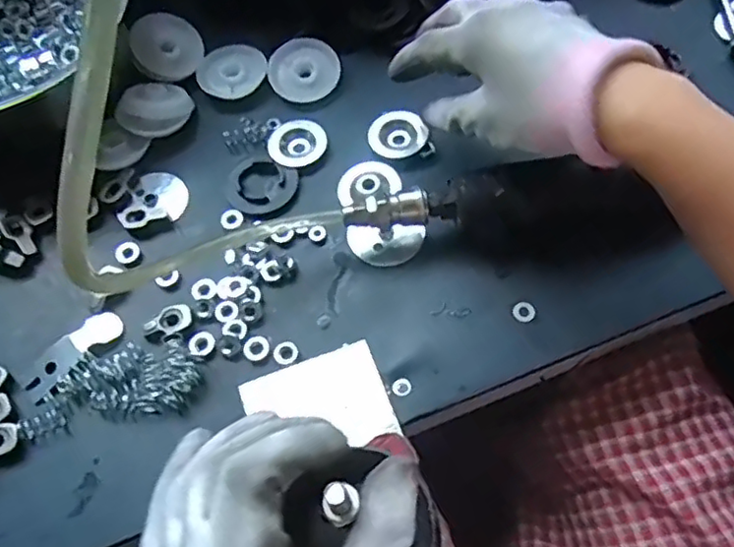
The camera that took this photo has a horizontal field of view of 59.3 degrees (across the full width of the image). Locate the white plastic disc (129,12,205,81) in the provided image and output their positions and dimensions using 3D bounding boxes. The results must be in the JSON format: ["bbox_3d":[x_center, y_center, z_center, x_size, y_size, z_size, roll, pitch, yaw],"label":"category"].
[{"bbox_3d":[-0.141,-0.161,0.456,0.048,0.007,0.053,10,70,-16],"label":"white plastic disc"}]

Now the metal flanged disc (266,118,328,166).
[{"bbox_3d":[-0.047,-0.087,0.430,0.039,0.004,0.035,-37,65,-14],"label":"metal flanged disc"}]

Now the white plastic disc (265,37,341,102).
[{"bbox_3d":[-0.044,-0.144,0.452,0.049,0.007,0.048,-2,62,4],"label":"white plastic disc"}]

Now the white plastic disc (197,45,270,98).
[{"bbox_3d":[-0.096,-0.145,0.457,0.048,0.004,0.044,-13,62,-2],"label":"white plastic disc"}]

